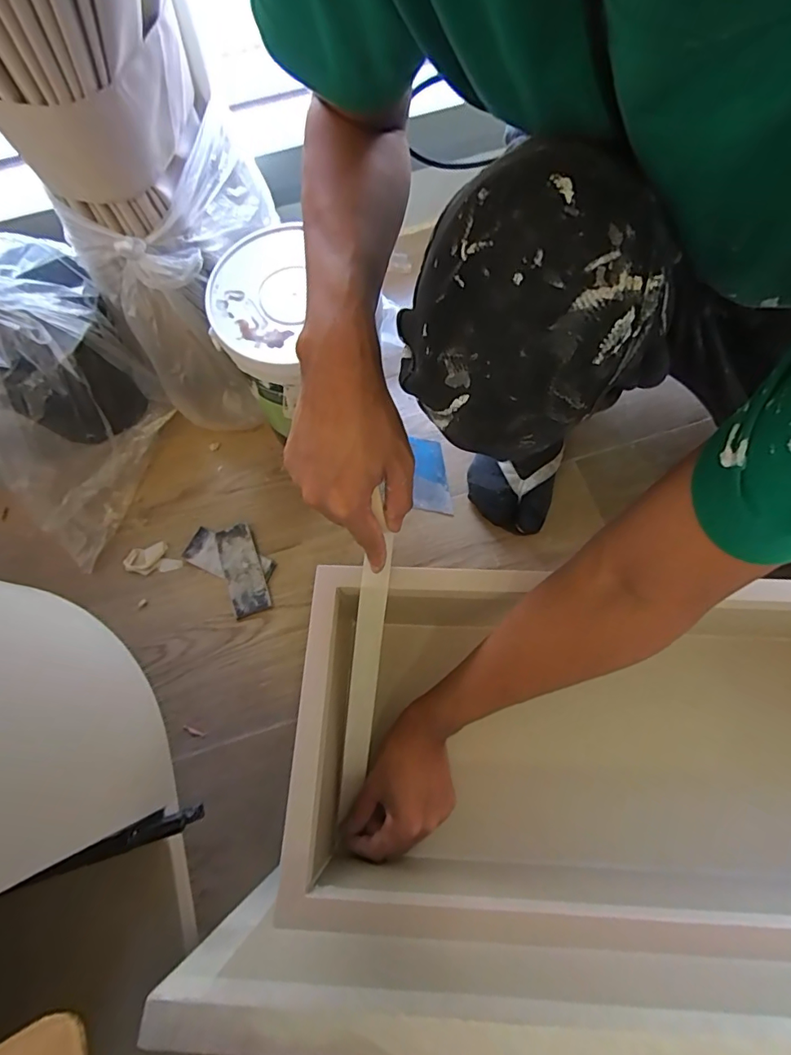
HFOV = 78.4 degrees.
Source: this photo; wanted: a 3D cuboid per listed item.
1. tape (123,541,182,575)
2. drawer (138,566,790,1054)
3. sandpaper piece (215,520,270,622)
[{"bbox_3d":[-0.310,0.040,0.619,0.068,0.006,0.037,-12,73,-2],"label":"tape"},{"bbox_3d":[0.229,0.195,0.426,0.668,0.349,0.282,1,73,2],"label":"drawer"},{"bbox_3d":[-0.192,0.054,0.610,0.047,0.005,0.113,-20,75,1],"label":"sandpaper piece"}]

